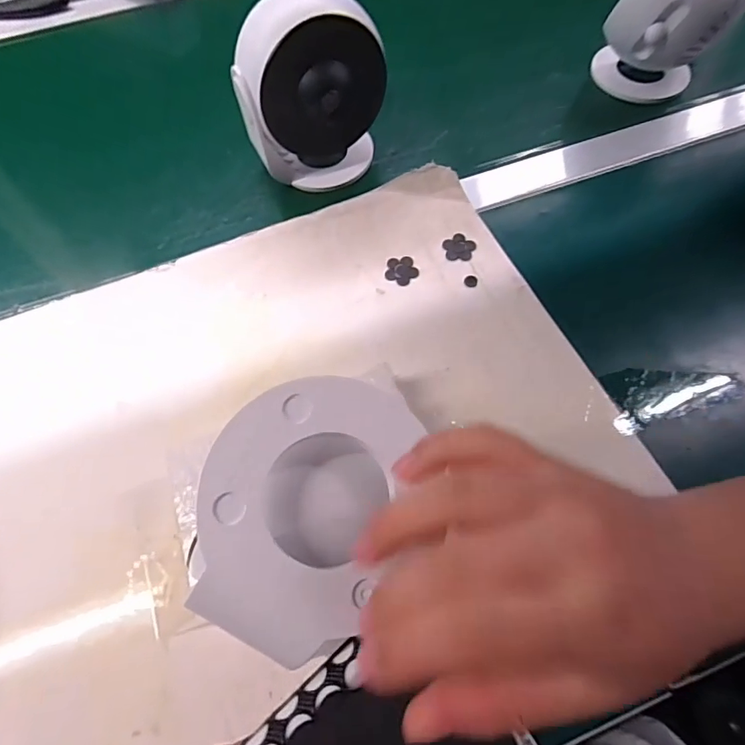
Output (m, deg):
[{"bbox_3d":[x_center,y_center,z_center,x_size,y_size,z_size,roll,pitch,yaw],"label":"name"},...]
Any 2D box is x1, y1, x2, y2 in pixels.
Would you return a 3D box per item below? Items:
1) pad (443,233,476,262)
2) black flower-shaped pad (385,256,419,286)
[{"bbox_3d":[0.071,-0.103,0.399,0.026,0.004,0.027,2,65,1],"label":"pad"},{"bbox_3d":[0.023,-0.083,0.393,0.026,0.004,0.025,27,68,13],"label":"black flower-shaped pad"}]

